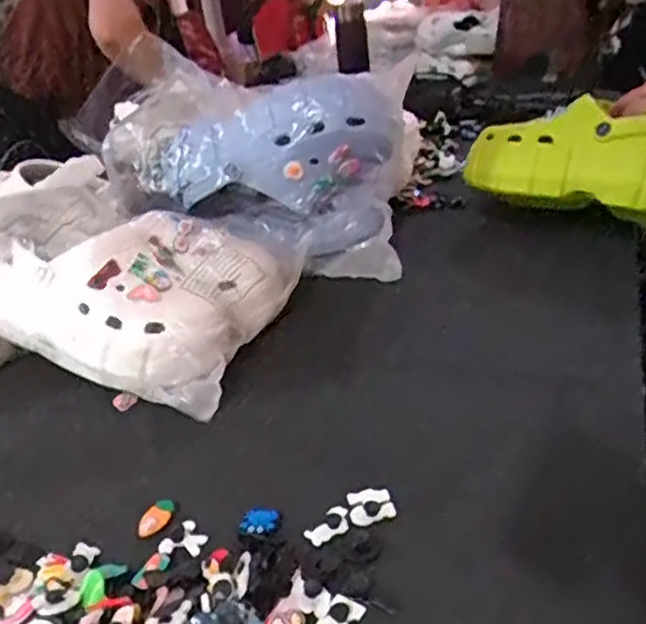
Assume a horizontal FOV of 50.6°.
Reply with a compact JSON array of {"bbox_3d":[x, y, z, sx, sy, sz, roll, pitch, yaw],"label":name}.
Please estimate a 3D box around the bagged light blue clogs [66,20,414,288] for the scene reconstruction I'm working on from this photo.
[{"bbox_3d":[-0.085,-0.193,0.794,0.393,0.213,0.145,17,34,6],"label":"bagged light blue clogs"}]

